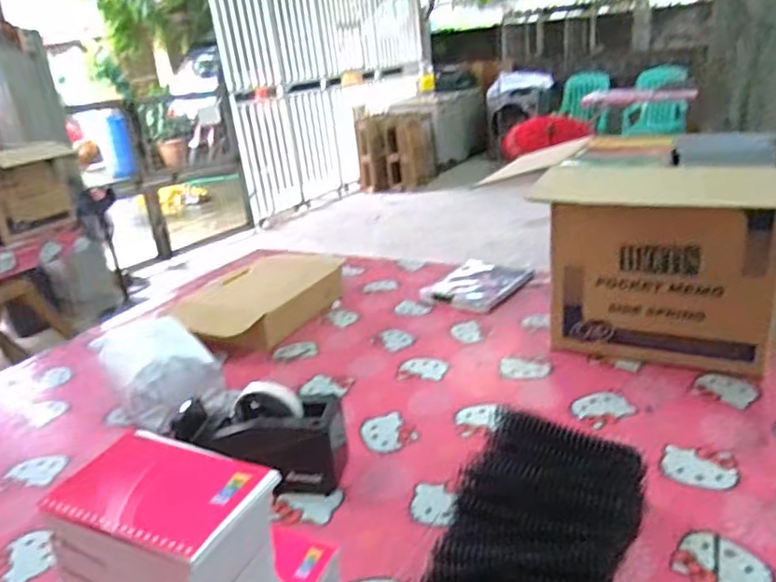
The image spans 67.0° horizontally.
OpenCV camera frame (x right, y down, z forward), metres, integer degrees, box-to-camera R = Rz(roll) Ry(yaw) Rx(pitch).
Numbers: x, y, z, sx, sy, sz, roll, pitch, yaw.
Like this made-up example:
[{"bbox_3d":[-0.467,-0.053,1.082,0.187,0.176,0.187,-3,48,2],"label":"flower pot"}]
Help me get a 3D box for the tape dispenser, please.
[{"bbox_3d":[-0.155,0.175,0.714,0.197,0.111,0.093,-2,22,10],"label":"tape dispenser"}]

